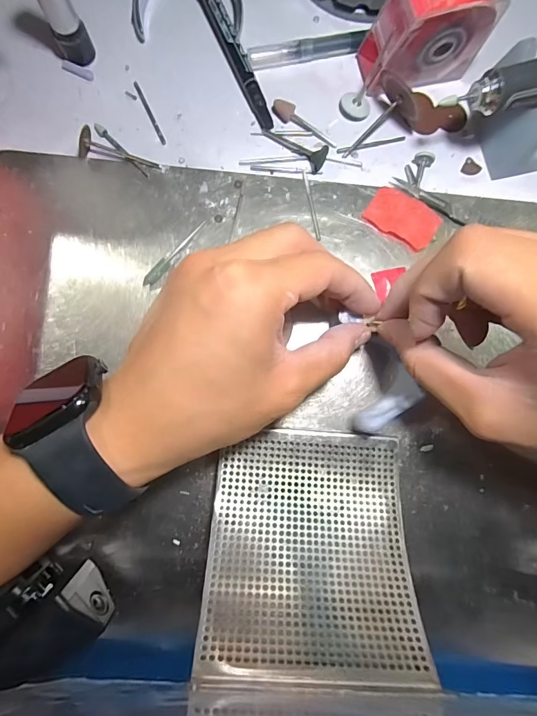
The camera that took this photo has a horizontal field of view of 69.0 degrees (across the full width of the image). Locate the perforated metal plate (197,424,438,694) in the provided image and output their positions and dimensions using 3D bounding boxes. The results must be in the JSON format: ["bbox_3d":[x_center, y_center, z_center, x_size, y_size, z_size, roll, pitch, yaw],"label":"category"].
[{"bbox_3d":[0.021,0.090,0.191,0.096,0.015,0.108,5,57,-2],"label":"perforated metal plate"}]

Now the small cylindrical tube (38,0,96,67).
[{"bbox_3d":[-0.113,-0.187,0.210,0.018,0.058,0.015,-29,86,-4],"label":"small cylindrical tube"}]

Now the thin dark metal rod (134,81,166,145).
[{"bbox_3d":[-0.072,-0.149,0.236,0.004,0.004,0.043,-25,86,-4],"label":"thin dark metal rod"}]

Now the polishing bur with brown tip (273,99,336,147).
[{"bbox_3d":[0.023,-0.144,0.238,0.044,0.006,0.009,31,85,1],"label":"polishing bur with brown tip"}]

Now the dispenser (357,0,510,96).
[{"bbox_3d":[0.090,-0.185,0.221,0.065,0.053,0.029,-15,85,-3],"label":"dispenser"}]

